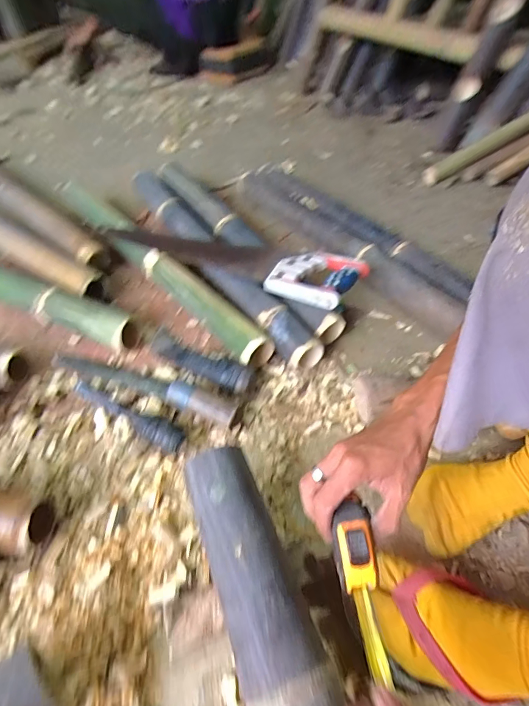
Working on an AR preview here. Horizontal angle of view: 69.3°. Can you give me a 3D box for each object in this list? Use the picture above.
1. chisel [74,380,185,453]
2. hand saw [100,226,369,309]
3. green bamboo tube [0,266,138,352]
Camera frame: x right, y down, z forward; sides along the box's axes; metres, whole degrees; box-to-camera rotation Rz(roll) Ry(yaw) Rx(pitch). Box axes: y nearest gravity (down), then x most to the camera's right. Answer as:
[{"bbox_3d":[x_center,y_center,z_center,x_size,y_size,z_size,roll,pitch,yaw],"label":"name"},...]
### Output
[{"bbox_3d":[-0.197,0.082,0.541,0.194,0.028,0.032,27,53,18],"label":"chisel"},{"bbox_3d":[-0.073,-0.190,0.700,0.494,0.046,0.117,21,53,15],"label":"hand saw"},{"bbox_3d":[-0.508,-0.142,0.695,0.653,0.057,0.075,21,52,14],"label":"green bamboo tube"}]

